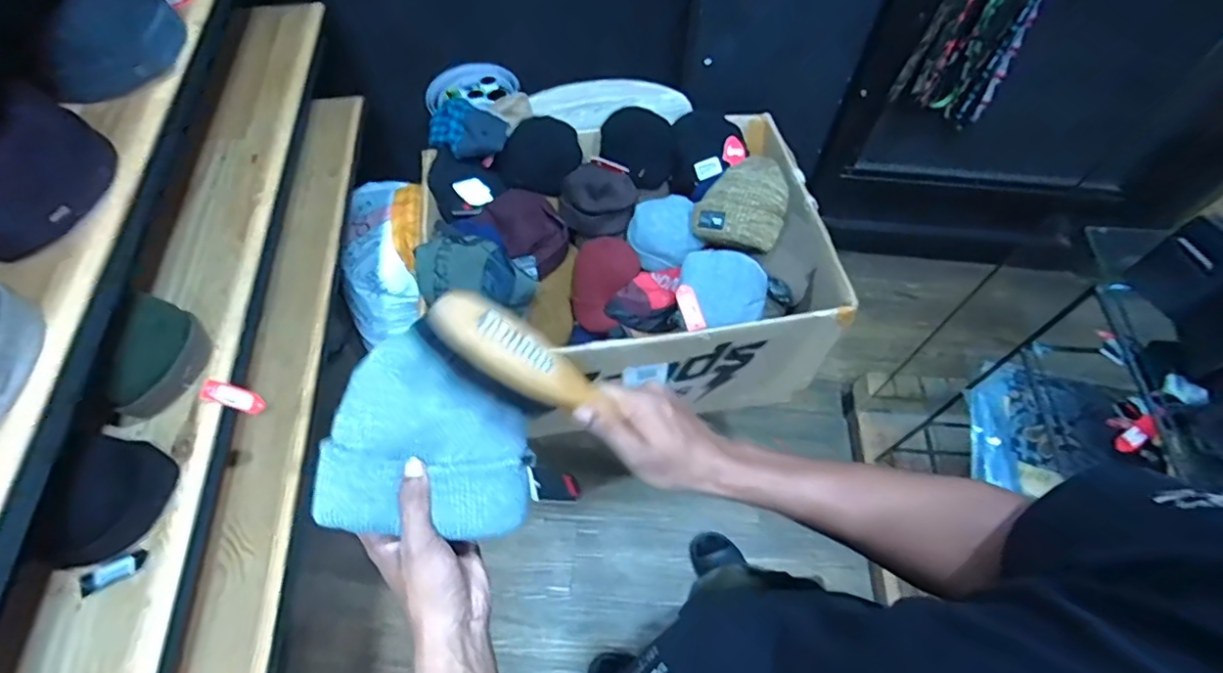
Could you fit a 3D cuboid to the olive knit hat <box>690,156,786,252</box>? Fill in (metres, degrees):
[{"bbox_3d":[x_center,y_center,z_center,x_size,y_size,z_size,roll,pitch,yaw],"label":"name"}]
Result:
[{"bbox_3d":[0.213,-0.212,0.944,0.143,0.119,0.136,0,60,0],"label":"olive knit hat"}]

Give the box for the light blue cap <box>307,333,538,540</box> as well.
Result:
[{"bbox_3d":[-0.144,0.076,0.450,0.152,0.040,0.149,1,84,-9],"label":"light blue cap"}]

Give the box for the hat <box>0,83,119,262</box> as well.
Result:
[{"bbox_3d":[-0.602,-0.176,0.582,0.103,0.092,0.184,10,60,5],"label":"hat"}]

